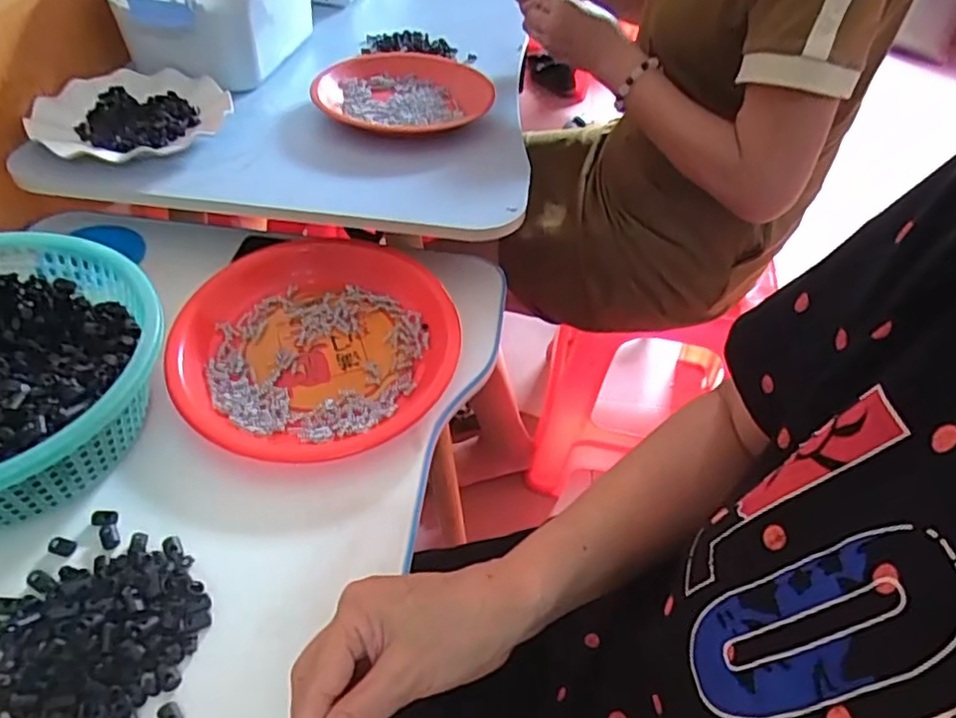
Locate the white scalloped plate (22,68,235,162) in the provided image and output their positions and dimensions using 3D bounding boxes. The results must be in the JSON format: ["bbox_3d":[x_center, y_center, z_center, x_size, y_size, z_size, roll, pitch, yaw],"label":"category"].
[{"bbox_3d":[-0.344,-0.243,0.647,0.178,0.021,0.170,2,47,-3],"label":"white scalloped plate"}]

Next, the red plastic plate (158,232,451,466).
[{"bbox_3d":[-0.133,-0.014,0.534,0.208,0.030,0.229,27,51,19],"label":"red plastic plate"}]

